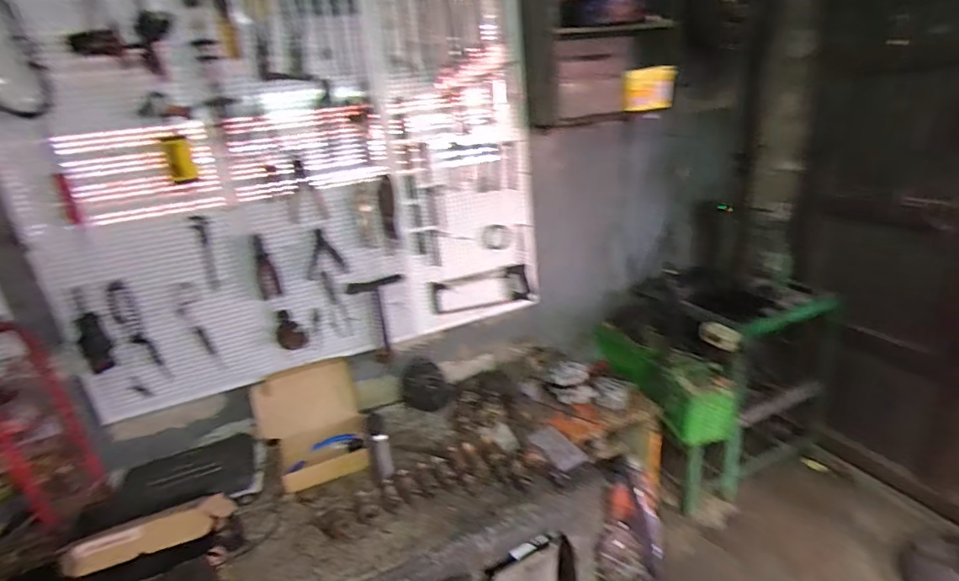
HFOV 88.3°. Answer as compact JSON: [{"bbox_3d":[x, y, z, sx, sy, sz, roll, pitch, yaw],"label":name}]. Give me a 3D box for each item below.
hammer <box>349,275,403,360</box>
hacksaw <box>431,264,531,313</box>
[{"bbox_3d":[-0.337,0.103,1.732,0.190,0.298,0.044,-14,22,-18],"label":"hammer"},{"bbox_3d":[0.014,0.014,1.882,0.404,0.175,0.029,-16,23,-23],"label":"hacksaw"}]

